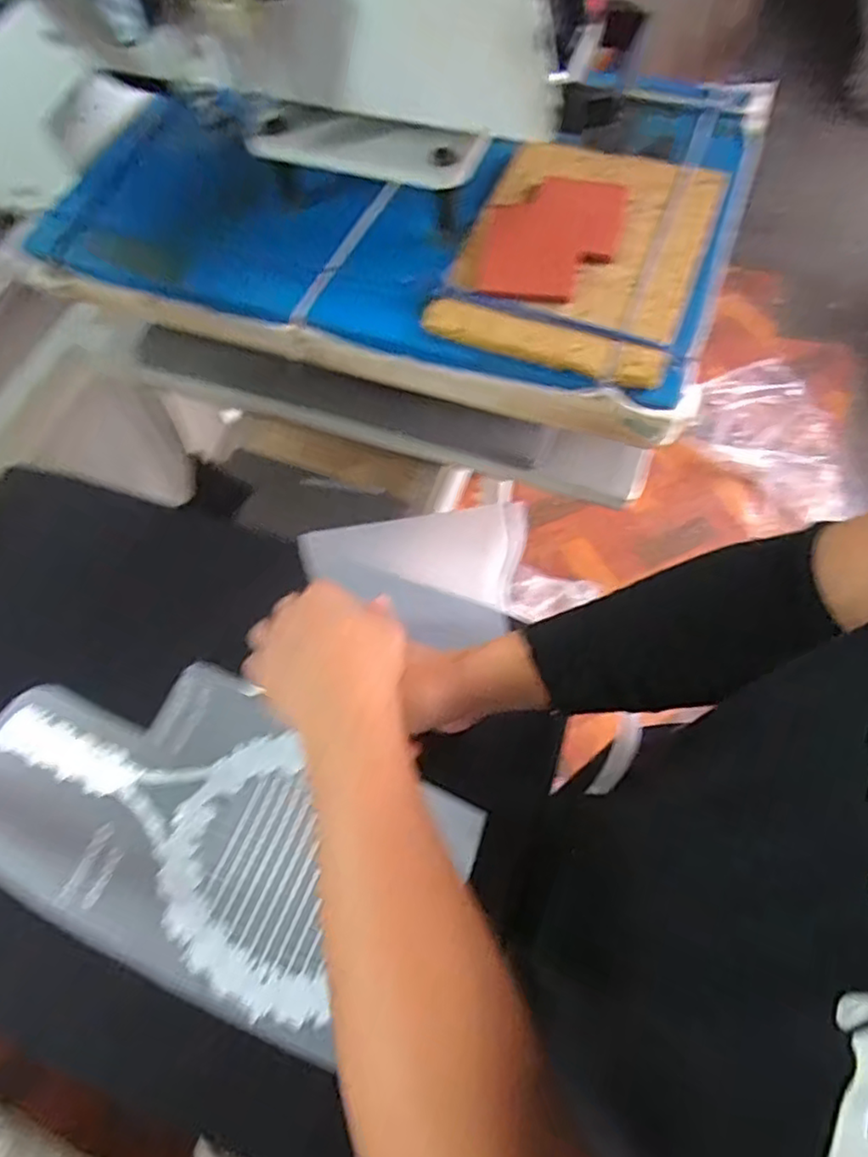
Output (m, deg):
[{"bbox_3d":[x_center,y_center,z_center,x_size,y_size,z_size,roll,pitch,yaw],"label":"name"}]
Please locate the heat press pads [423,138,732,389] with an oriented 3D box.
[{"bbox_3d":[0.126,-0.283,0.536,0.187,0.029,0.258,19,66,12],"label":"heat press pads"}]

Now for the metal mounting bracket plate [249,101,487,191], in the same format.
[{"bbox_3d":[-0.057,-0.351,0.520,0.198,0.036,0.032,19,66,12],"label":"metal mounting bracket plate"}]

